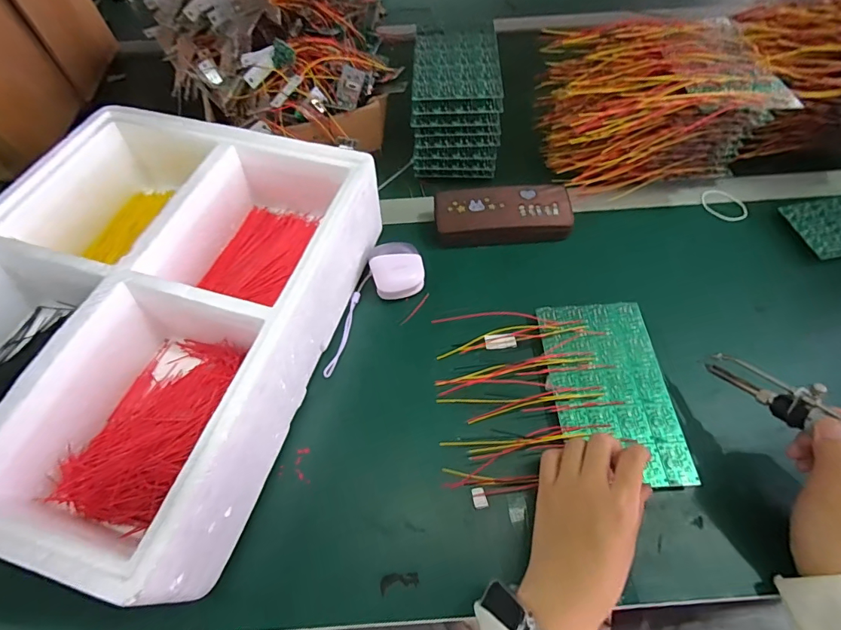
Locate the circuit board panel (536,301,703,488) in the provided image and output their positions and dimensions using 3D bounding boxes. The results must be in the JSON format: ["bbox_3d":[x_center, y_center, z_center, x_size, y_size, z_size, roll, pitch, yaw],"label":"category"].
[{"bbox_3d":[0.173,0.065,0.398,0.103,0.009,0.171,-3,58,0],"label":"circuit board panel"}]

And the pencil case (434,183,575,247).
[{"bbox_3d":[0.094,-0.113,0.495,0.149,0.036,0.058,-4,58,-1],"label":"pencil case"}]

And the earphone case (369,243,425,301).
[{"bbox_3d":[-0.026,-0.052,0.465,0.053,0.029,0.066,-13,58,-6],"label":"earphone case"}]

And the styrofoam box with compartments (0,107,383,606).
[{"bbox_3d":[-0.250,-0.008,0.403,0.321,0.108,0.384,14,59,11],"label":"styrofoam box with compartments"}]

